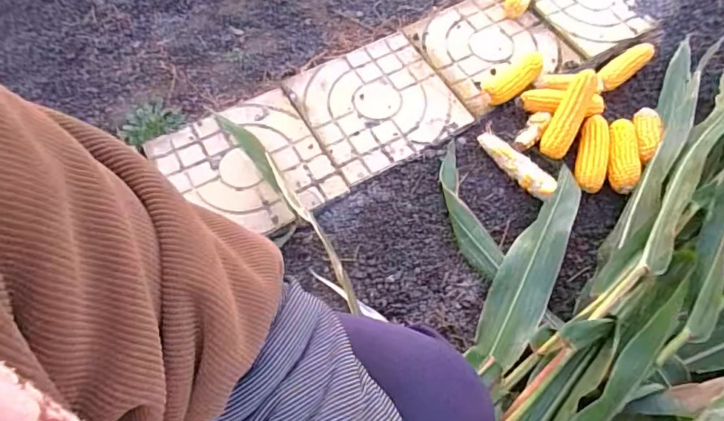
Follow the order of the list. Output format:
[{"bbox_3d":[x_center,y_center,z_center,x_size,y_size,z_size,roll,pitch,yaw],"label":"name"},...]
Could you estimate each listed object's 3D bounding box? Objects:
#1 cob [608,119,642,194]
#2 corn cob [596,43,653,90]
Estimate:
[{"bbox_3d":[0.475,-0.100,0.883,0.054,0.037,0.146,9,65,4],"label":"cob"},{"bbox_3d":[0.534,-0.290,0.988,0.159,0.041,0.049,-35,69,-15],"label":"corn cob"}]

